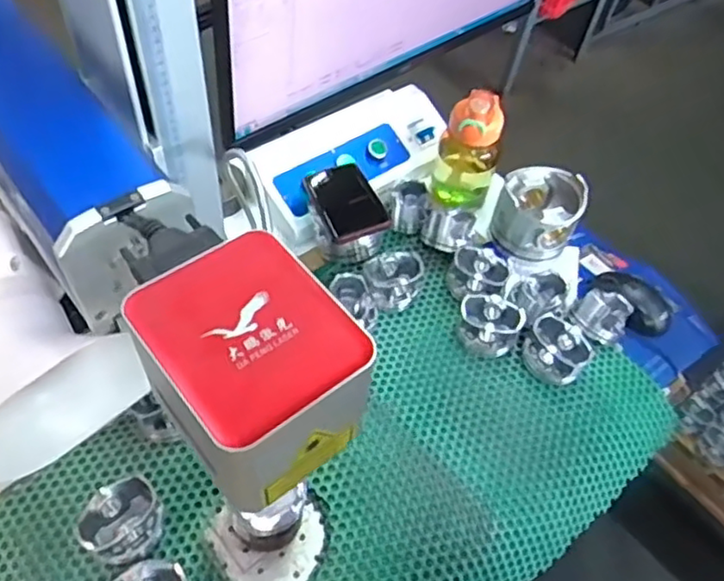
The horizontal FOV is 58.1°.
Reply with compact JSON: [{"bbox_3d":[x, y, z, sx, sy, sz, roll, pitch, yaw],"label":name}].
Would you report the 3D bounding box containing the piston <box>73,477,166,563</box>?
[{"bbox_3d":[-0.225,0.219,0.616,0.072,0.050,0.058,-25,59,-22],"label":"piston"}]

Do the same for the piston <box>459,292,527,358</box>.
[{"bbox_3d":[0.156,0.041,0.796,0.079,0.041,0.068,26,55,13],"label":"piston"}]

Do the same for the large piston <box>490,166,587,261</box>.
[{"bbox_3d":[0.249,-0.109,0.926,0.115,0.093,0.099,21,54,10],"label":"large piston"}]

